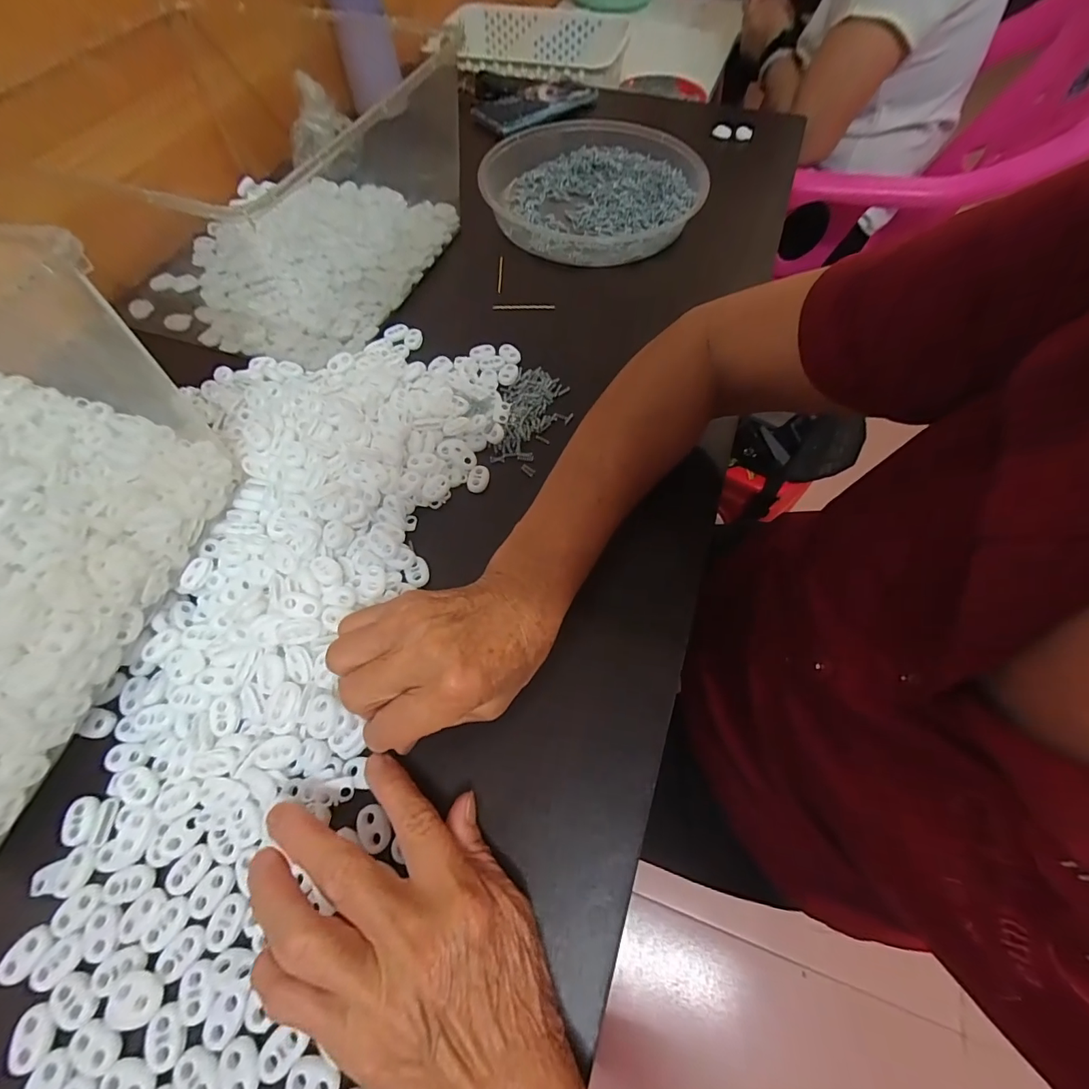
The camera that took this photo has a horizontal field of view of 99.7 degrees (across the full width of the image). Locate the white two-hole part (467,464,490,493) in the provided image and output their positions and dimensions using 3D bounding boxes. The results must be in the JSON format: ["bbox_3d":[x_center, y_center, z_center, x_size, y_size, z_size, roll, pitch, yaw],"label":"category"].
[{"bbox_3d":[-0.049,-0.049,0.341,0.016,0.005,0.022,13,63,7],"label":"white two-hole part"}]

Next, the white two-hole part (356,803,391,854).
[{"bbox_3d":[-0.089,0.147,0.237,0.014,0.004,0.022,-34,68,-16],"label":"white two-hole part"}]

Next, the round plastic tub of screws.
[{"bbox_3d":[0.044,-0.388,0.495,0.218,0.038,0.226,0,63,0],"label":"round plastic tub of screws"}]

